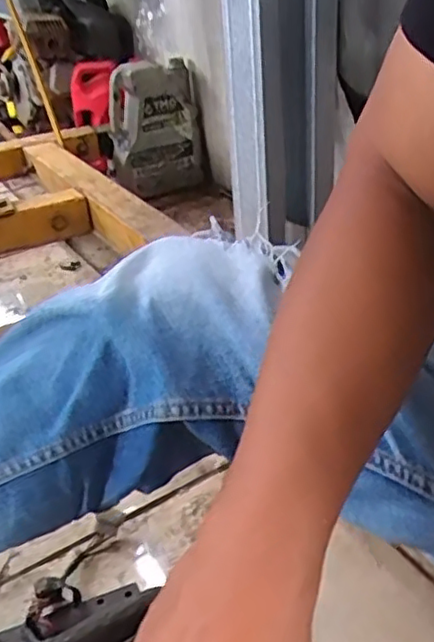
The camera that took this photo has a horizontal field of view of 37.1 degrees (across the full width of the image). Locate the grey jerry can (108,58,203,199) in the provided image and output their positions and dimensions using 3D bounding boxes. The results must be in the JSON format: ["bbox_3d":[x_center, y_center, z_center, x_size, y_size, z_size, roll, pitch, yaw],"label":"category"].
[{"bbox_3d":[-0.151,-0.471,1.579,0.207,0.289,0.135,-19,34,-22],"label":"grey jerry can"}]

